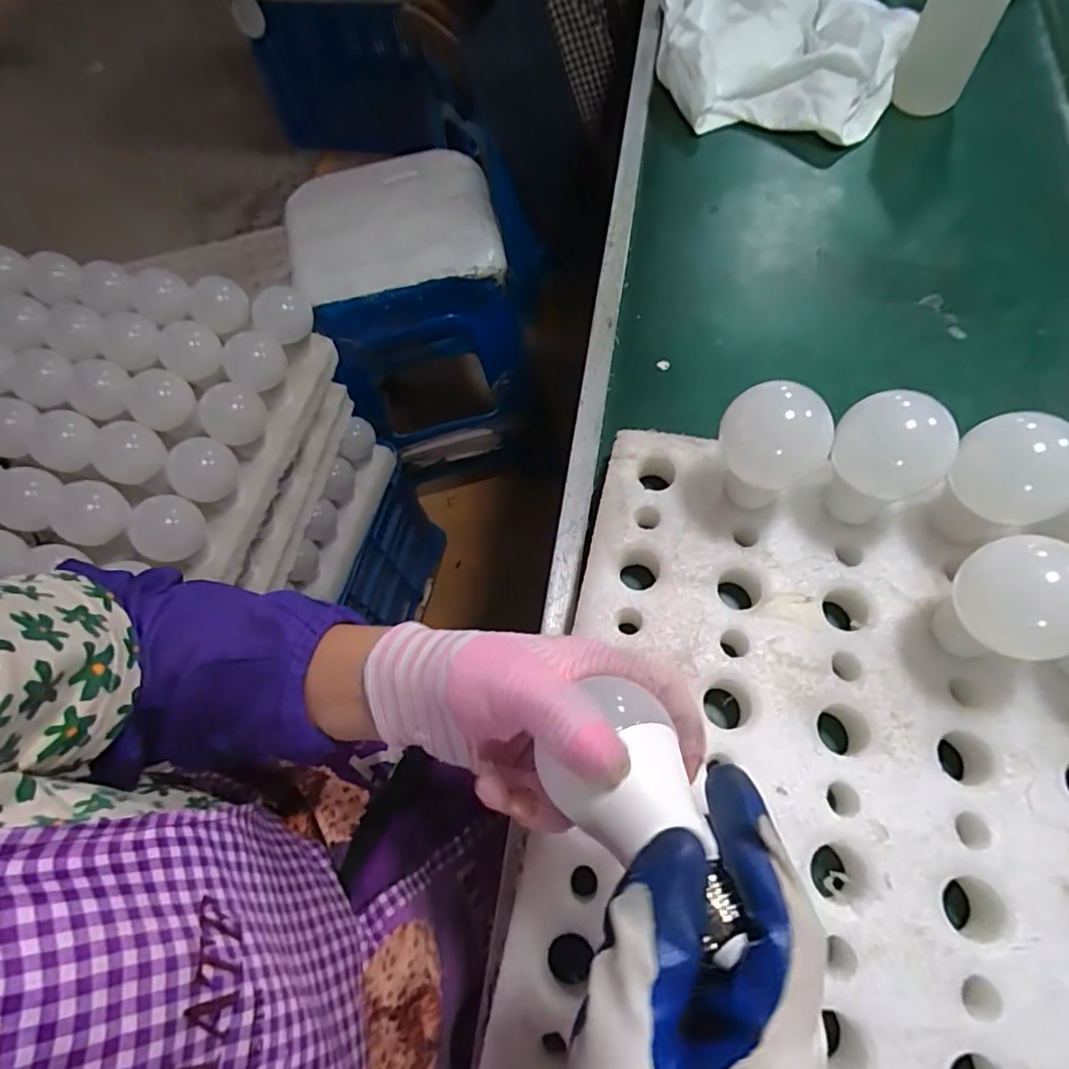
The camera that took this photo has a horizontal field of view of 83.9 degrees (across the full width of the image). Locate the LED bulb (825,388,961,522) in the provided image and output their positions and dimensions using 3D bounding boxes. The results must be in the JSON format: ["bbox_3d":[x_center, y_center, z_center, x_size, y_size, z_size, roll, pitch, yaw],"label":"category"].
[{"bbox_3d":[0.199,-0.040,0.345,0.055,0.075,0.051,-3,65,6],"label":"LED bulb"}]

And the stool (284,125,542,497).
[{"bbox_3d":[-0.177,-0.342,1.028,0.297,0.437,0.305,-23,65,-4],"label":"stool"}]

